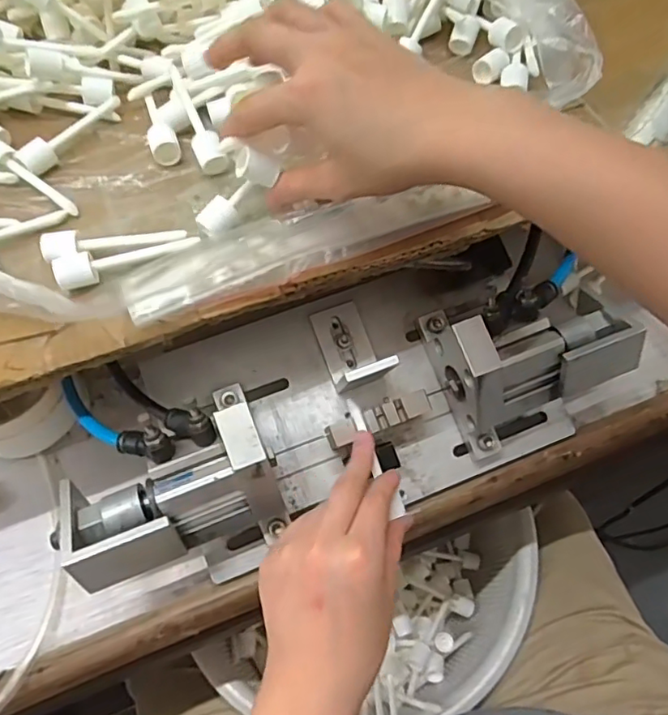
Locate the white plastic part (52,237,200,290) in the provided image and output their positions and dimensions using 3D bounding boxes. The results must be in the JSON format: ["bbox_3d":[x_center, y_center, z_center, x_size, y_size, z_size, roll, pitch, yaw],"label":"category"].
[{"bbox_3d":[-0.121,-0.060,0.332,0.081,0.016,0.019,-23,65,-11],"label":"white plastic part"}]

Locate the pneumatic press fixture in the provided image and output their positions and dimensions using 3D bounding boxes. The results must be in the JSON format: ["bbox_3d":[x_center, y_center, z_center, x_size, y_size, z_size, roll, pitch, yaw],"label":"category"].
[{"bbox_3d":[0.014,0.028,0.389,0.376,0.097,0.145,-17,64,-8],"label":"pneumatic press fixture"}]

